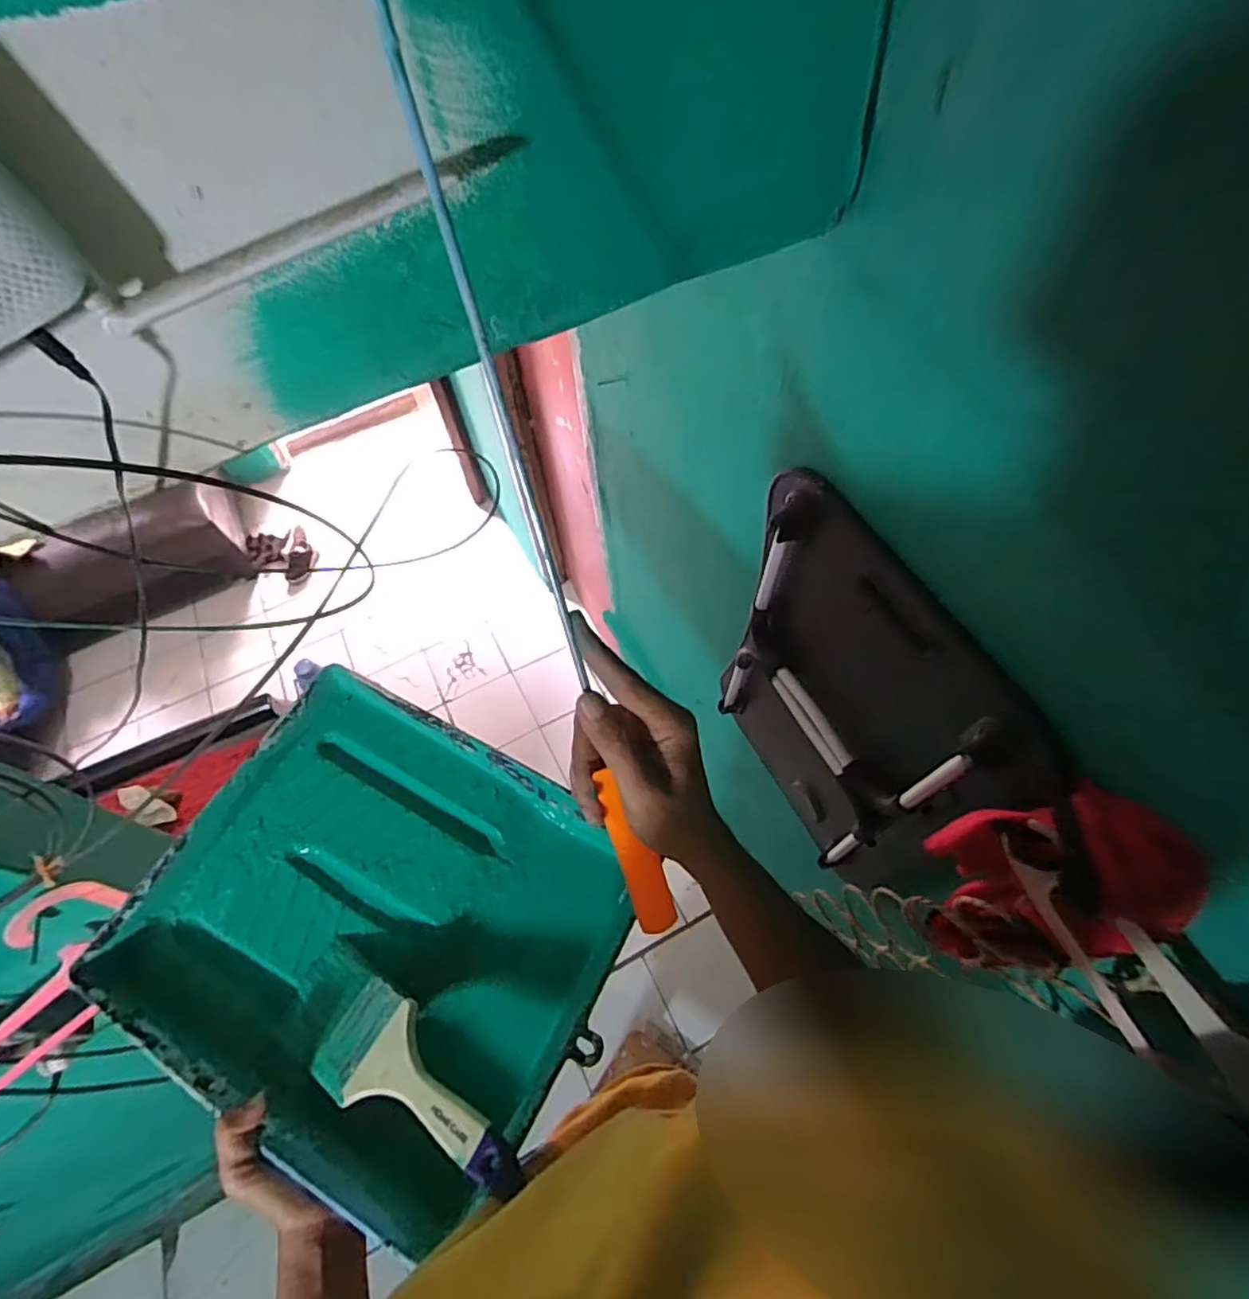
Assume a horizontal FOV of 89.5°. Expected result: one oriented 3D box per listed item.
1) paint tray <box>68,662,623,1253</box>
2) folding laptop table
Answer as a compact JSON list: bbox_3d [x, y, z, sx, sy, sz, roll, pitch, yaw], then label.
[{"bbox_3d":[-0.183,0.208,0.491,0.342,0.071,0.283,23,62,17],"label":"paint tray"},{"bbox_3d":[0.259,0.098,0.793,0.047,0.557,0.393,-23,59,-10],"label":"folding laptop table"}]

